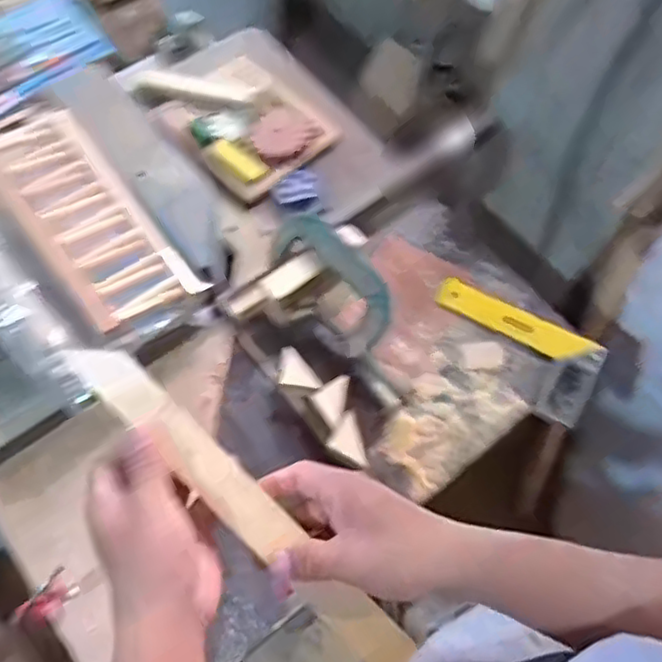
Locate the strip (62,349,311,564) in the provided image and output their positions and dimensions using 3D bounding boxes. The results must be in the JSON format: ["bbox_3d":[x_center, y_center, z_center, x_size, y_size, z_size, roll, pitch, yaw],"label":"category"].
[{"bbox_3d":[-0.101,0.078,0.464,0.196,0.016,0.038,43,55,6],"label":"strip"}]

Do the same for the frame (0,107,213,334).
[{"bbox_3d":[-0.264,-0.121,0.719,0.116,0.039,0.286,-36,72,-18],"label":"frame"}]

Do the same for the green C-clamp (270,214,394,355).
[{"bbox_3d":[0.003,-0.060,0.731,0.171,0.083,0.032,47,29,17],"label":"green C-clamp"}]

